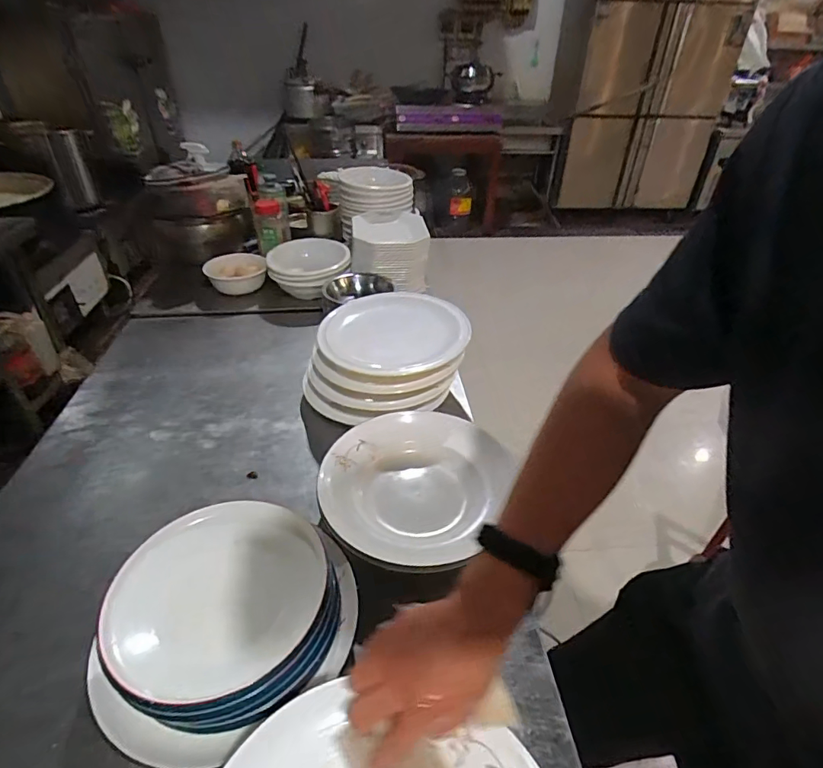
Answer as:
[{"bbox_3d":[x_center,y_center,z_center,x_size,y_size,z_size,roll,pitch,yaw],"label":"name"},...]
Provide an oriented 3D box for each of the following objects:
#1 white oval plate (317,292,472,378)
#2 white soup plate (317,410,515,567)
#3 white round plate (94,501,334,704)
[{"bbox_3d":[-0.026,-0.105,0.927,0.246,0.041,0.270,29,44,33],"label":"white oval plate"},{"bbox_3d":[0.002,0.150,0.742,0.282,0.042,0.299,14,38,16],"label":"white soup plate"},{"bbox_3d":[-0.208,0.219,0.531,0.214,0.039,0.220,1,36,-1],"label":"white round plate"}]

